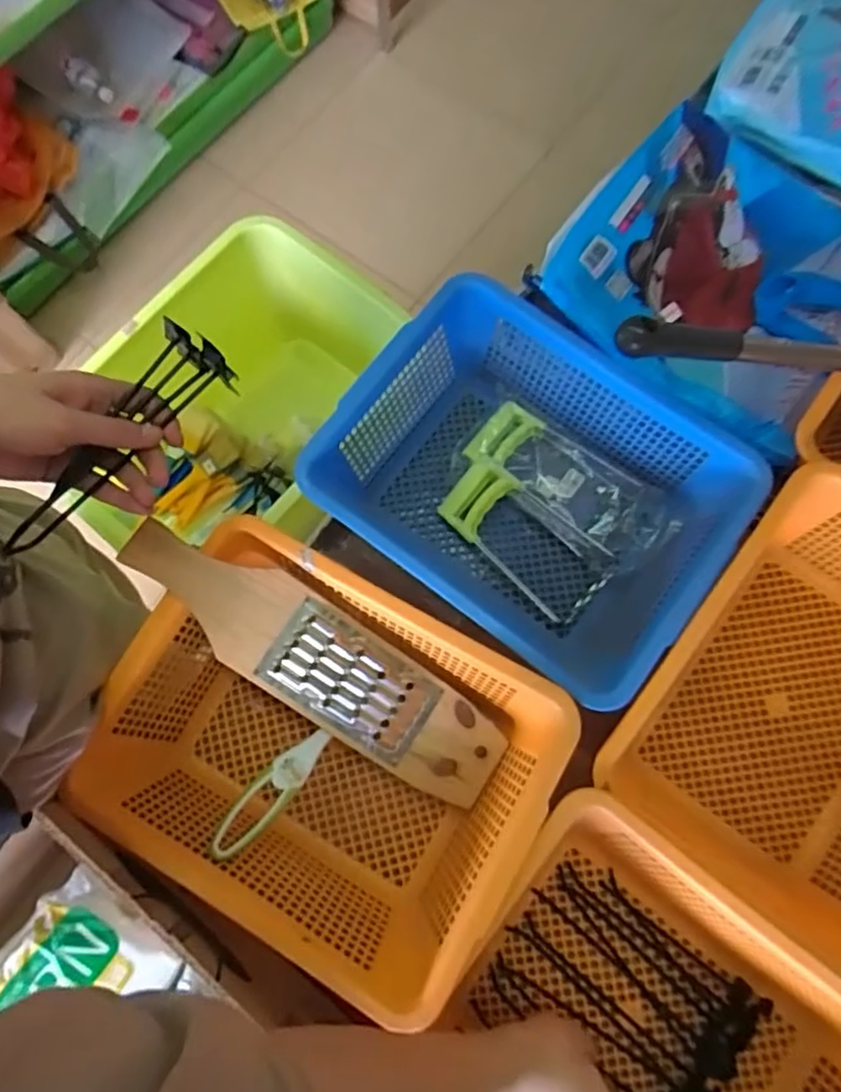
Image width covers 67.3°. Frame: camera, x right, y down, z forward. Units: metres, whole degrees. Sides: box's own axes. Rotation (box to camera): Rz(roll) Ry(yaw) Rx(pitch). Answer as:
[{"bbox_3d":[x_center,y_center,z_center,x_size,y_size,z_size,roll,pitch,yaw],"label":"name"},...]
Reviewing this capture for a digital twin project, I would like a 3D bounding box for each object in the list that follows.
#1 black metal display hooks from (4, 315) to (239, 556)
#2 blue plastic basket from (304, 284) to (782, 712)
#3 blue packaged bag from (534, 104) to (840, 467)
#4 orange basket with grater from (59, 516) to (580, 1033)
[{"bbox_3d":[-0.216,-0.069,0.448,0.055,0.038,0.196,35,79,10],"label":"black metal display hooks"},{"bbox_3d":[0.108,-0.050,0.647,0.365,0.143,0.283,37,80,10],"label":"blue plastic basket"},{"bbox_3d":[0.344,-0.321,0.702,0.318,0.069,0.341,37,80,10],"label":"blue packaged bag"},{"bbox_3d":[-0.093,0.182,0.578,0.384,0.146,0.280,28,78,9],"label":"orange basket with grater"}]

